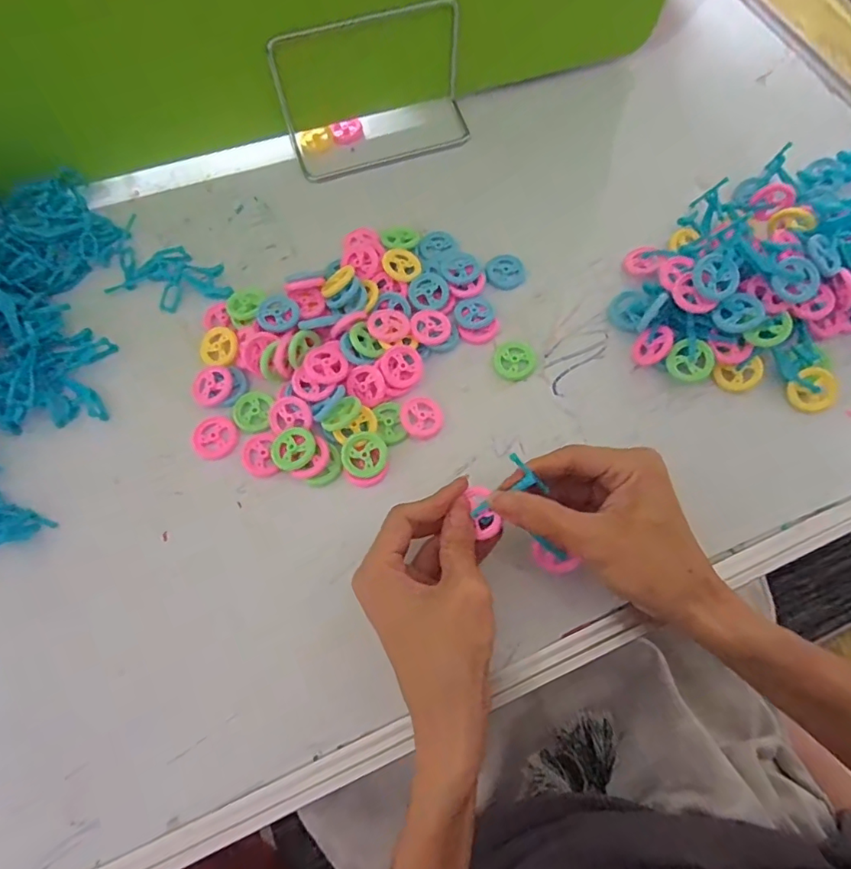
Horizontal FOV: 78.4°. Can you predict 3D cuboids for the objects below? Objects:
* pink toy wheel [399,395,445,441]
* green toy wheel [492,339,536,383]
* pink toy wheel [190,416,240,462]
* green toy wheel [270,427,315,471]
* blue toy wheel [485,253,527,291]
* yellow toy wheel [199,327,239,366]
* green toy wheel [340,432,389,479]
[{"bbox_3d":[-0.002,-0.012,0.357,0.028,0.004,0.030,0,70,0],"label":"pink toy wheel"},{"bbox_3d":[0.064,-0.054,0.376,0.030,0.004,0.032,0,70,0],"label":"green toy wheel"},{"bbox_3d":[-0.142,0.002,0.350,0.029,0.004,0.030,0,70,0],"label":"pink toy wheel"},{"bbox_3d":[-0.087,0.010,0.346,0.029,0.006,0.028,0,70,0],"label":"green toy wheel"},{"bbox_3d":[0.062,-0.125,0.401,0.031,0.006,0.026,-29,72,-10],"label":"blue toy wheel"},{"bbox_3d":[-0.147,-0.062,0.371,0.027,0.006,0.033,-23,71,-8],"label":"yellow toy wheel"},{"bbox_3d":[-0.039,0.014,0.341,0.030,0.004,0.029,1,85,-6],"label":"green toy wheel"}]

